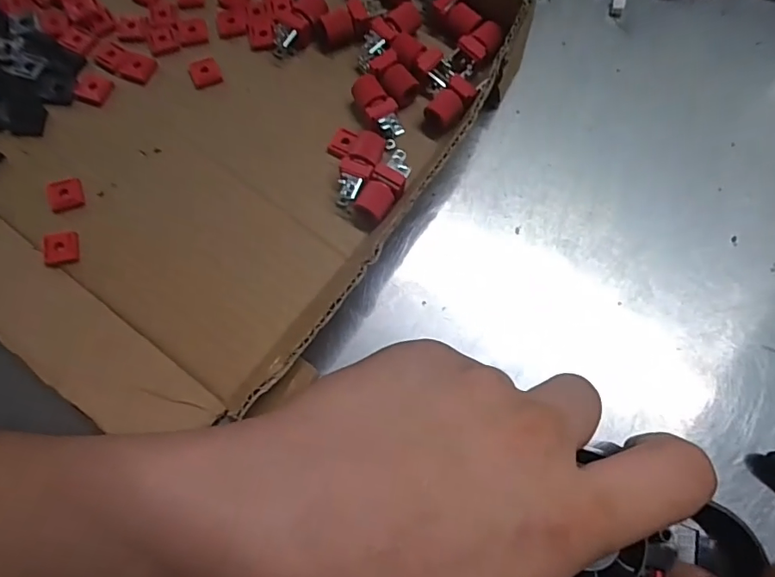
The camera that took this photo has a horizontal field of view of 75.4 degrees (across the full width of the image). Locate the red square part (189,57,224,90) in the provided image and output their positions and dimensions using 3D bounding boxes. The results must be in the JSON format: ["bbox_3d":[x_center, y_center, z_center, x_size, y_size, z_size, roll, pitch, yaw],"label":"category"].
[{"bbox_3d":[-0.088,-0.103,0.241,0.014,0.006,0.013,-28,75,-9],"label":"red square part"}]

